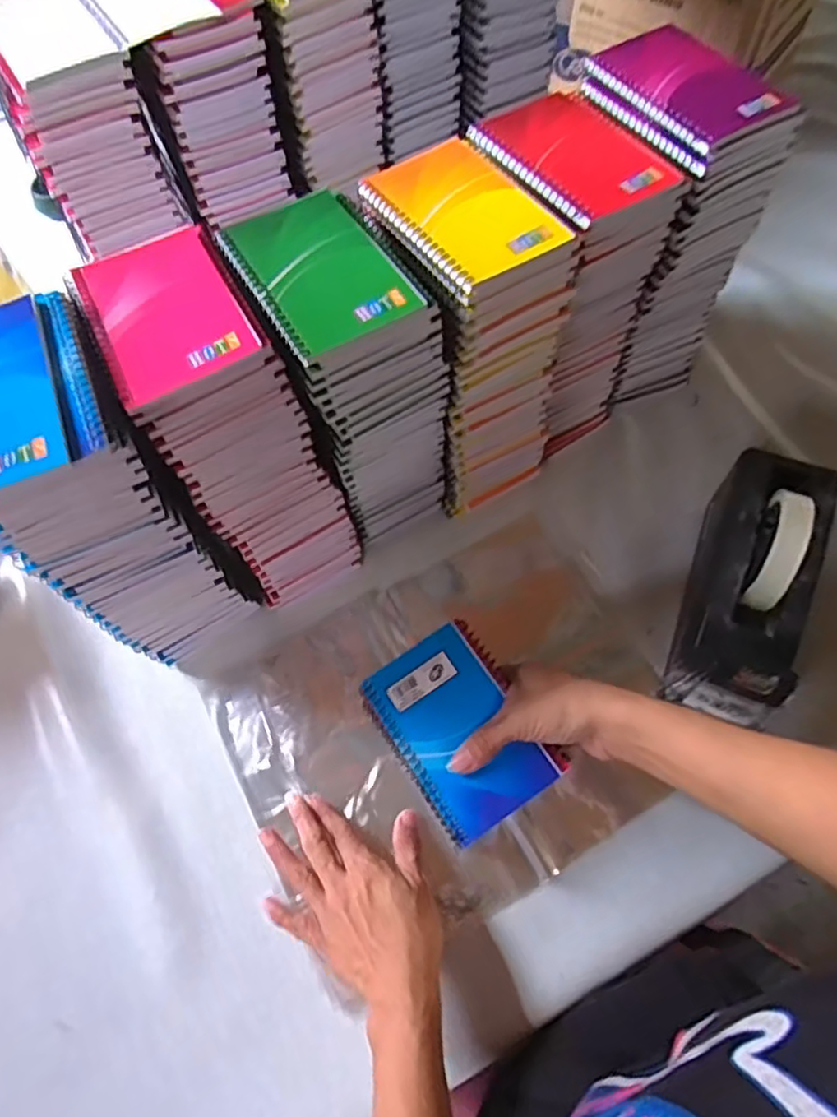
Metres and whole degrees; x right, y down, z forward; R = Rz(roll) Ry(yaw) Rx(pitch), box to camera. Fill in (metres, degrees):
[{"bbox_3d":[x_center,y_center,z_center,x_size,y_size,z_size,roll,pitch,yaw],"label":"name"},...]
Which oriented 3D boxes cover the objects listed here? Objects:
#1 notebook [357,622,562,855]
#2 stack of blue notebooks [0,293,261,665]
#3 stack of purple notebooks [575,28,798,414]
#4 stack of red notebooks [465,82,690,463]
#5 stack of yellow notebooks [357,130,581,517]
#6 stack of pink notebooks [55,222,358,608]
[{"bbox_3d":[0.026,0.120,0.454,0.084,0.008,0.130,-33,73,-6],"label":"notebook"},{"bbox_3d":[-0.218,-0.028,0.463,0.109,0.267,0.127,-22,65,-9],"label":"stack of blue notebooks"},{"bbox_3d":[0.198,-0.270,0.557,0.103,0.260,0.126,-25,65,-10],"label":"stack of purple notebooks"},{"bbox_3d":[0.111,-0.220,0.548,0.102,0.245,0.132,-33,67,-14],"label":"stack of red notebooks"},{"bbox_3d":[0.037,-0.168,0.521,0.094,0.242,0.134,-31,66,-13],"label":"stack of yellow notebooks"},{"bbox_3d":[-0.136,-0.084,0.497,0.101,0.267,0.131,-28,66,-12],"label":"stack of pink notebooks"}]

